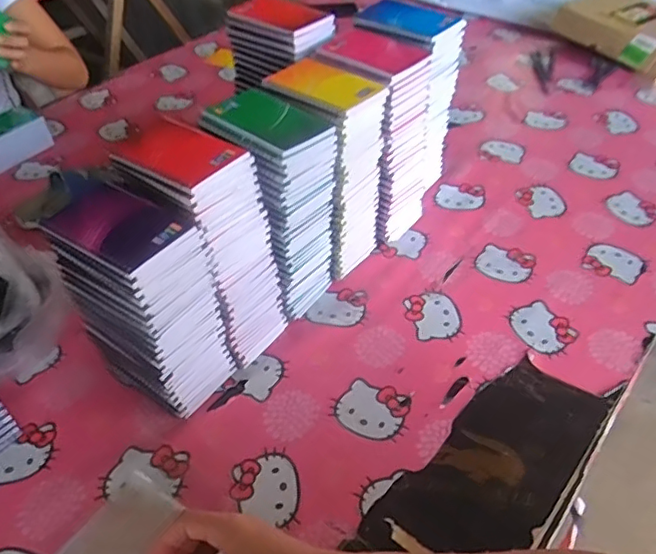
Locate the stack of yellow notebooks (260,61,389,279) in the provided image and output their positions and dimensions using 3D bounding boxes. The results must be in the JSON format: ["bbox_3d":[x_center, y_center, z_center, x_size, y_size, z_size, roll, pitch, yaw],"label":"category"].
[{"bbox_3d":[0.000,-0.141,0.788,0.141,0.267,0.120,27,52,28],"label":"stack of yellow notebooks"}]

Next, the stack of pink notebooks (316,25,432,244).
[{"bbox_3d":[0.063,-0.192,0.834,0.133,0.274,0.105,29,52,29],"label":"stack of pink notebooks"}]

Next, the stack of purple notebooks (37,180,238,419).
[{"bbox_3d":[-0.195,0.037,0.640,0.135,0.252,0.097,22,50,25],"label":"stack of purple notebooks"}]

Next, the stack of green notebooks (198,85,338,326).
[{"bbox_3d":[-0.060,-0.076,0.721,0.125,0.269,0.104,29,52,29],"label":"stack of green notebooks"}]

